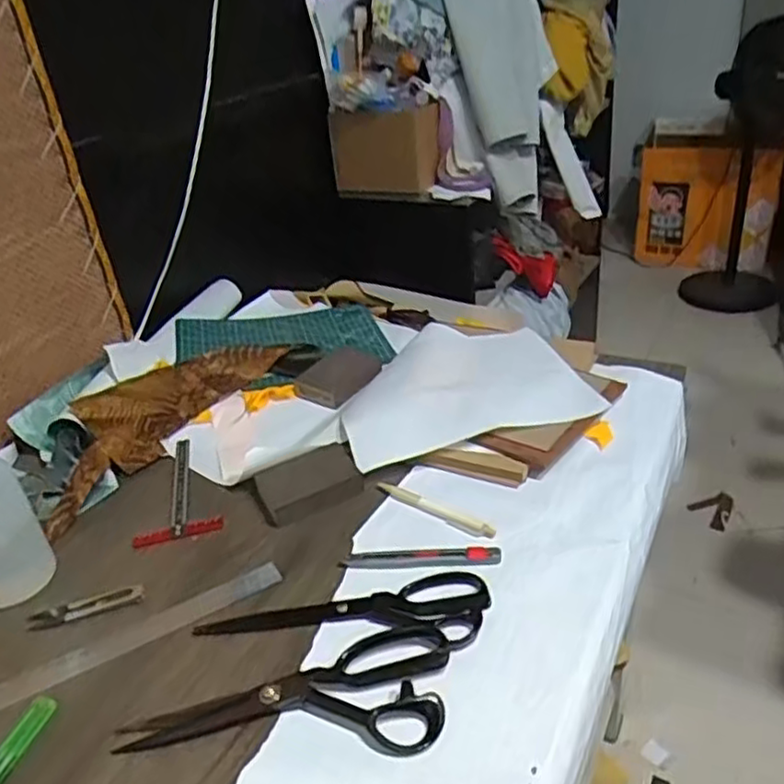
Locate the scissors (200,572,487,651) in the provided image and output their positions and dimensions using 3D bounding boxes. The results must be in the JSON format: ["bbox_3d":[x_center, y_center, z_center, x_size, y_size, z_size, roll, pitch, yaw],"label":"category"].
[{"bbox_3d":[-0.042,0.182,0.587,0.242,0.011,0.072,-2,31,8],"label":"scissors"}]

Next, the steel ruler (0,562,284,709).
[{"bbox_3d":[-0.246,0.219,0.579,0.321,0.007,0.031,-20,29,-21],"label":"steel ruler"}]

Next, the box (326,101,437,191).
[{"bbox_3d":[-0.016,-0.482,1.388,0.212,0.155,0.077,12,35,29],"label":"box"}]

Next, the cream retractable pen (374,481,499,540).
[{"bbox_3d":[0.041,0.115,0.683,0.136,0.007,0.016,19,39,36],"label":"cream retractable pen"}]

